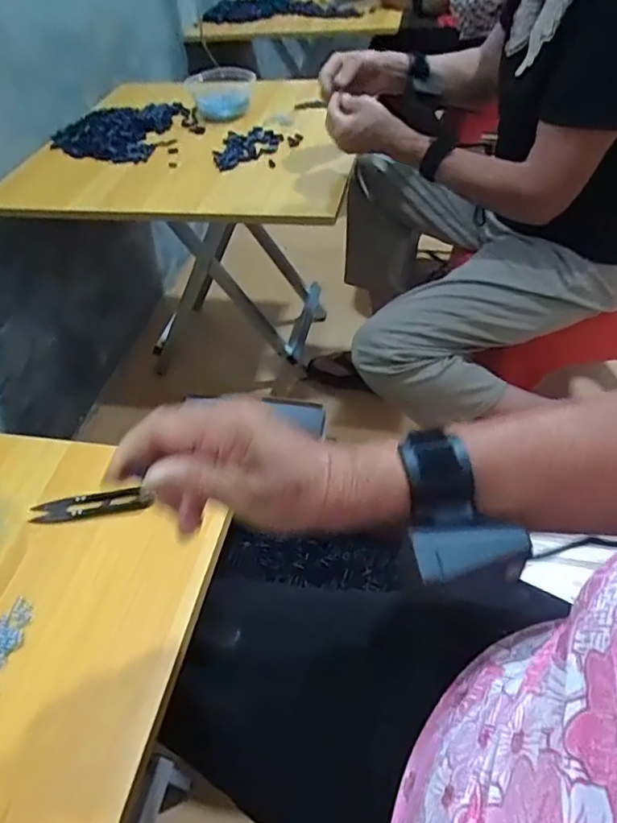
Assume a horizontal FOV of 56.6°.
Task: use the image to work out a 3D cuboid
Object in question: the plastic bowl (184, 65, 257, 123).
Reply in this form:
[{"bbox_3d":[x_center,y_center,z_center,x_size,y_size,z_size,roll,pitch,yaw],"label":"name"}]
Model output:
[{"bbox_3d":[-0.161,-0.600,1.076,0.126,0.067,0.145,-11,47,-5],"label":"plastic bowl"}]

